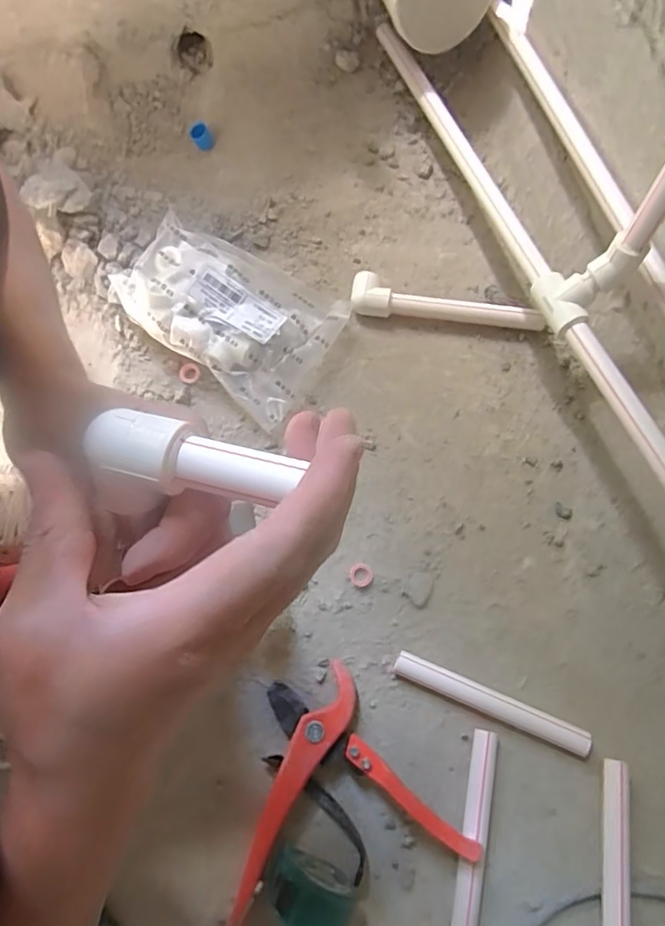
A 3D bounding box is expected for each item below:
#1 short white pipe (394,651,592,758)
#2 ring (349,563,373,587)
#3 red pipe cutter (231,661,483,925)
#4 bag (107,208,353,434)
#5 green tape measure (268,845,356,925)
[{"bbox_3d":[0.135,0.206,0.483,0.169,0.018,0.022,22,74,6],"label":"short white pipe"},{"bbox_3d":[0.026,0.105,0.527,0.022,0.004,0.022,0,73,-1],"label":"ring"},{"bbox_3d":[-0.005,0.260,0.463,0.189,0.033,0.160,-17,74,-5],"label":"red pipe cutter"},{"bbox_3d":[-0.109,-0.157,0.580,0.221,0.046,0.137,29,75,8],"label":"bag"},{"bbox_3d":[-0.016,0.328,0.427,0.067,0.064,0.040,19,74,5],"label":"green tape measure"}]

